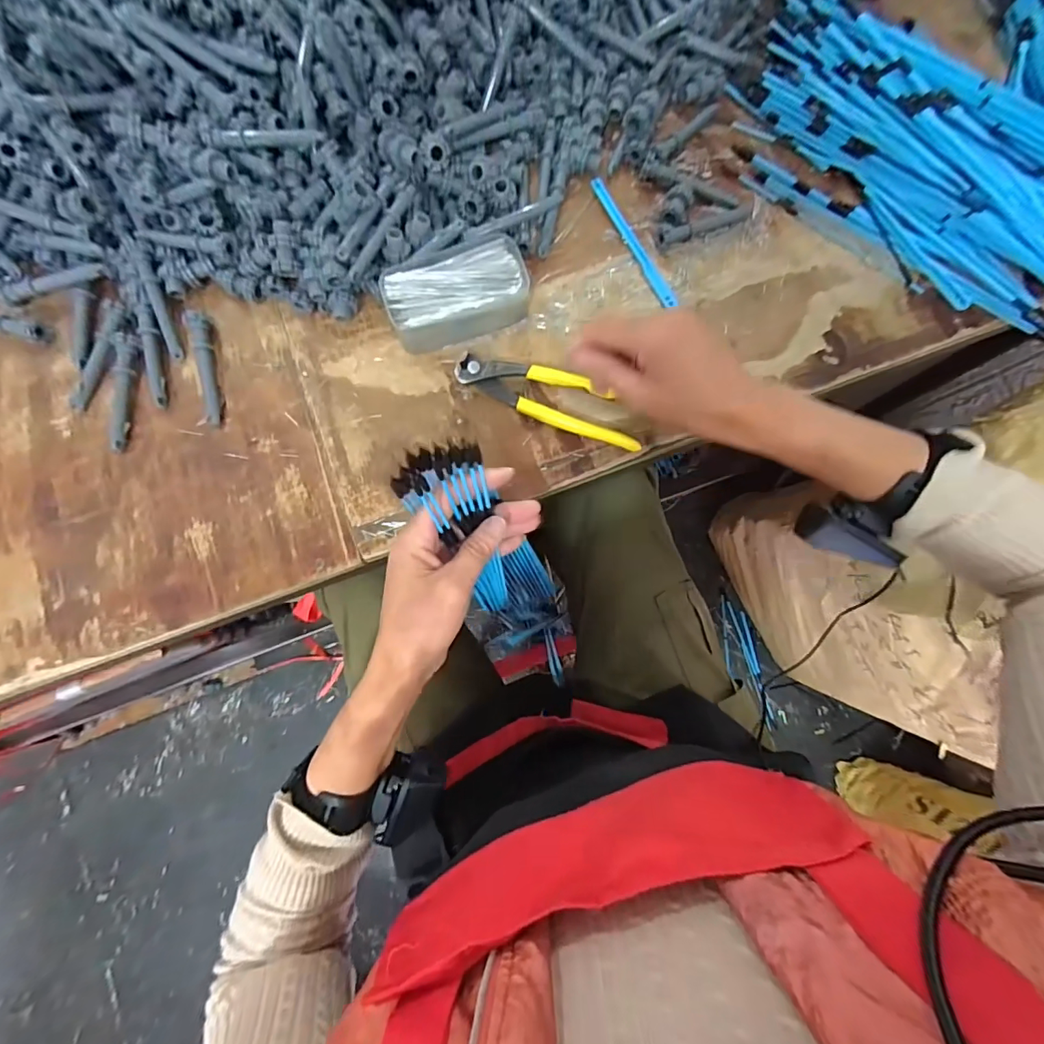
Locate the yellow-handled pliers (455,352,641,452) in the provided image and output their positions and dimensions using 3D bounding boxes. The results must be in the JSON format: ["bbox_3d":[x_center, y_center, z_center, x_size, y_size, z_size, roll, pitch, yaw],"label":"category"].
[{"bbox_3d":[0.025,-0.105,0.397,0.160,0.012,0.045,21,82,2],"label":"yellow-handled pliers"}]

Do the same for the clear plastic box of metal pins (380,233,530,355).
[{"bbox_3d":[-0.054,-0.191,0.400,0.117,0.032,0.068,-24,83,-4],"label":"clear plastic box of metal pins"}]

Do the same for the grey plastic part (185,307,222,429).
[{"bbox_3d":[-0.262,-0.127,0.393,0.014,0.016,0.097,-12,82,-2],"label":"grey plastic part"}]

